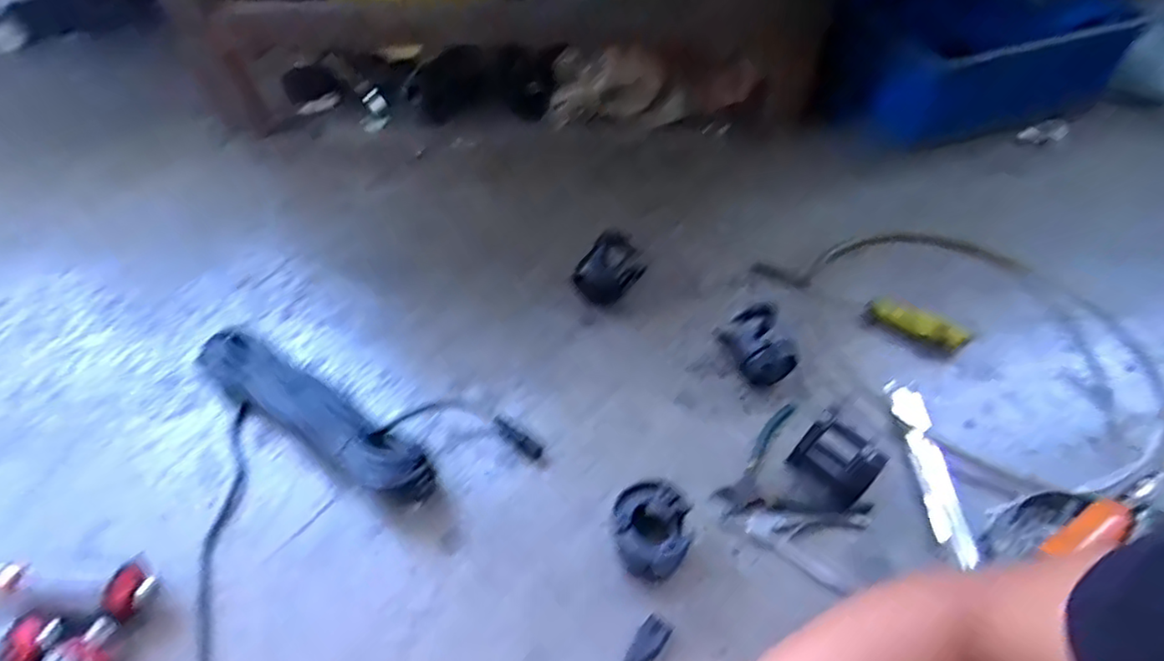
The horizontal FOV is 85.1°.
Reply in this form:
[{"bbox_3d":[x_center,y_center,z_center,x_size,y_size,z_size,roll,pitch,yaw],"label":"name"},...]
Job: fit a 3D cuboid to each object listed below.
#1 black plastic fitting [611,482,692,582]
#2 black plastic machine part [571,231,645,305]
[{"bbox_3d":[0.063,0.187,0.579,0.063,0.078,0.068,-1,53,1],"label":"black plastic fitting"},{"bbox_3d":[0.034,-0.079,0.811,0.076,0.051,0.092,28,57,24],"label":"black plastic machine part"}]

